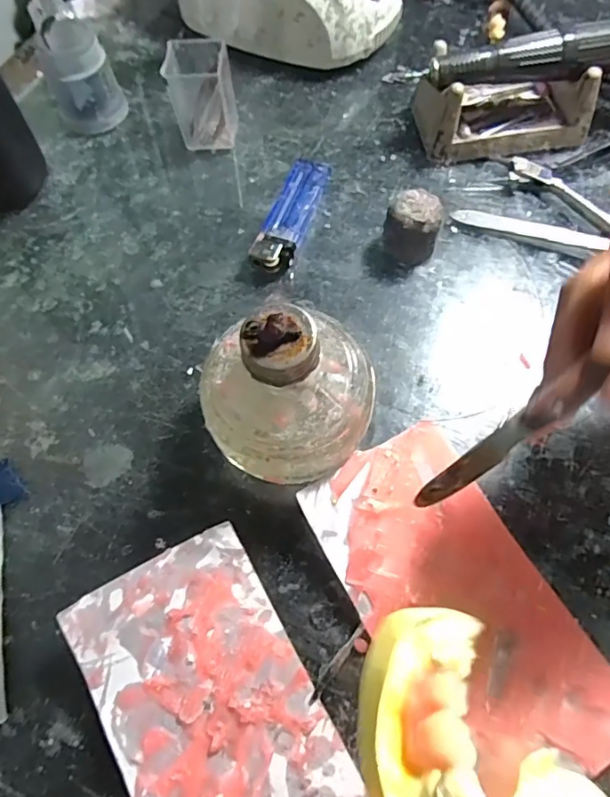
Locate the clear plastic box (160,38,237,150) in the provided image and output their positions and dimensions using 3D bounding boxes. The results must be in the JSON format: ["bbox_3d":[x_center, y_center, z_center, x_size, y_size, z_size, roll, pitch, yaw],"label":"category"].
[{"bbox_3d":[-0.064,-0.188,0.330,0.039,0.052,0.032,-9,65,-2],"label":"clear plastic box"}]

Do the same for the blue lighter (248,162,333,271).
[{"bbox_3d":[-0.007,-0.109,0.312,0.022,0.014,0.084,17,66,10],"label":"blue lighter"}]

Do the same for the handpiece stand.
[{"bbox_3d":[0.123,-0.185,0.328,0.100,0.041,0.054,-5,65,0],"label":"handpiece stand"}]

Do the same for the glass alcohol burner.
[{"bbox_3d":[-0.007,-0.001,0.225,0.071,0.081,0.064,-9,65,-2],"label":"glass alcohol burner"}]

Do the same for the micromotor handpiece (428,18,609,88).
[{"bbox_3d":[0.148,-0.201,0.306,0.146,0.022,0.019,-7,65,-1],"label":"micromotor handpiece"}]

